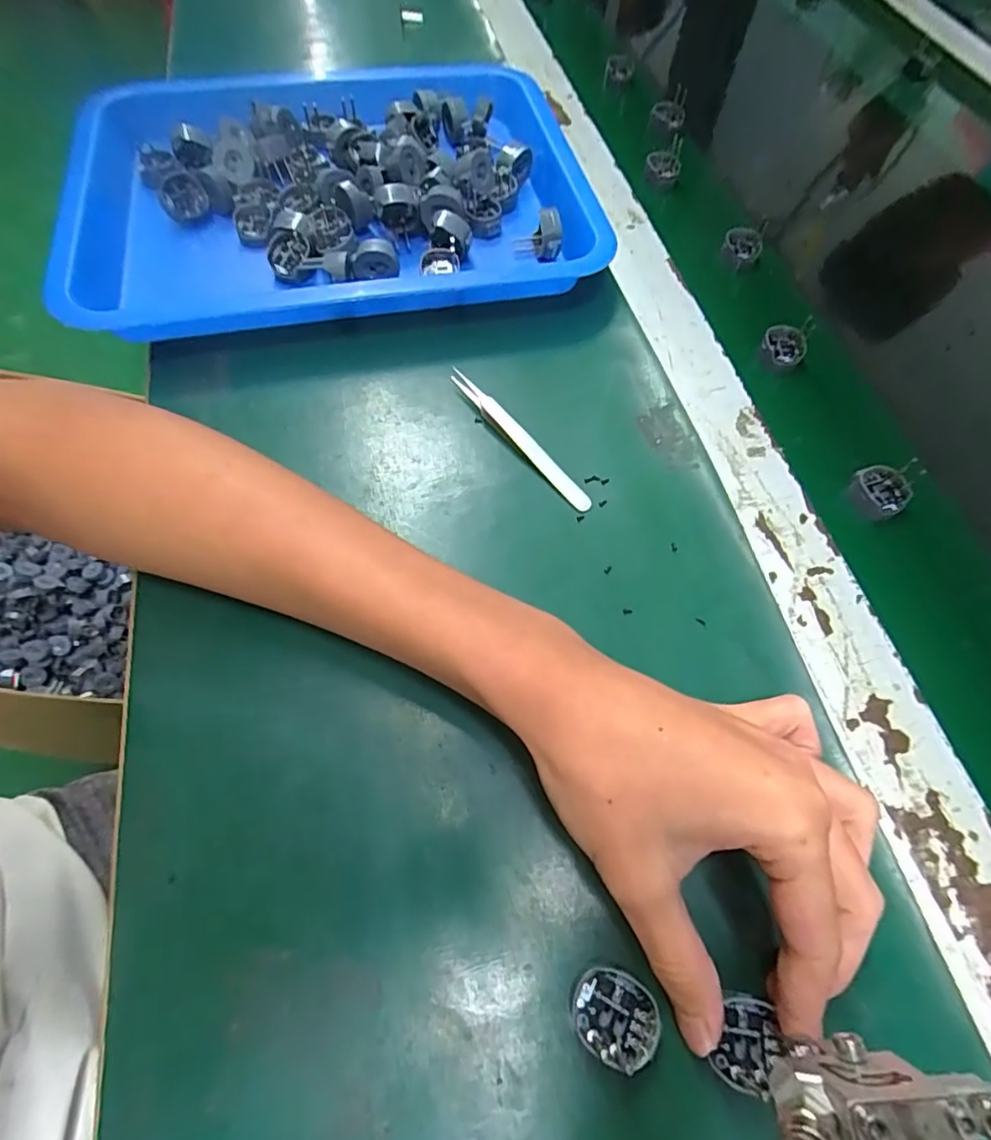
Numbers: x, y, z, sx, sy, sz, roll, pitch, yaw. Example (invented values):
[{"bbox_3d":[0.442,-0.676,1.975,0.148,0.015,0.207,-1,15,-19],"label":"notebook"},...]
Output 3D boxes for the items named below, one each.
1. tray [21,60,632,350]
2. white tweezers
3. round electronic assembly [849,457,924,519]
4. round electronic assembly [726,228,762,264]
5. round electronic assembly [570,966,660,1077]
[{"bbox_3d":[-0.111,-0.258,0.375,0.331,0.037,0.258,-11,64,-8],"label":"tray"},{"bbox_3d":[0.011,-0.074,0.300,0.011,0.013,0.114,-34,69,-18],"label":"white tweezers"},{"bbox_3d":[0.214,-0.046,0.301,0.025,0.022,0.028,-23,66,-13],"label":"round electronic assembly"},{"bbox_3d":[0.179,-0.236,0.398,0.025,0.013,0.021,12,63,4],"label":"round electronic assembly"},{"bbox_3d":[0.040,0.151,0.187,0.028,0.007,0.025,18,64,7],"label":"round electronic assembly"}]

